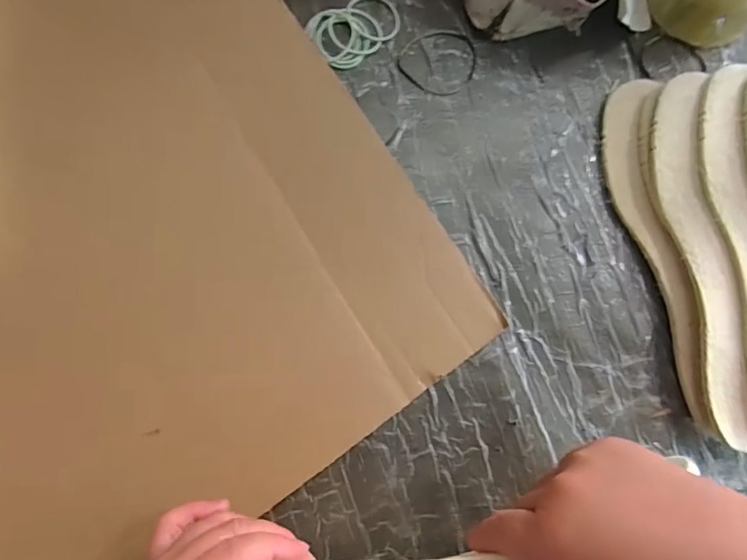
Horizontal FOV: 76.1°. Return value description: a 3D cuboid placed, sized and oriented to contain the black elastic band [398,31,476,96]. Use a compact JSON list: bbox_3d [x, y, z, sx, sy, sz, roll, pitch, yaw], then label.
[{"bbox_3d":[0.054,-0.176,0.381,0.056,0.004,0.060,1,83,-5],"label":"black elastic band"}]

